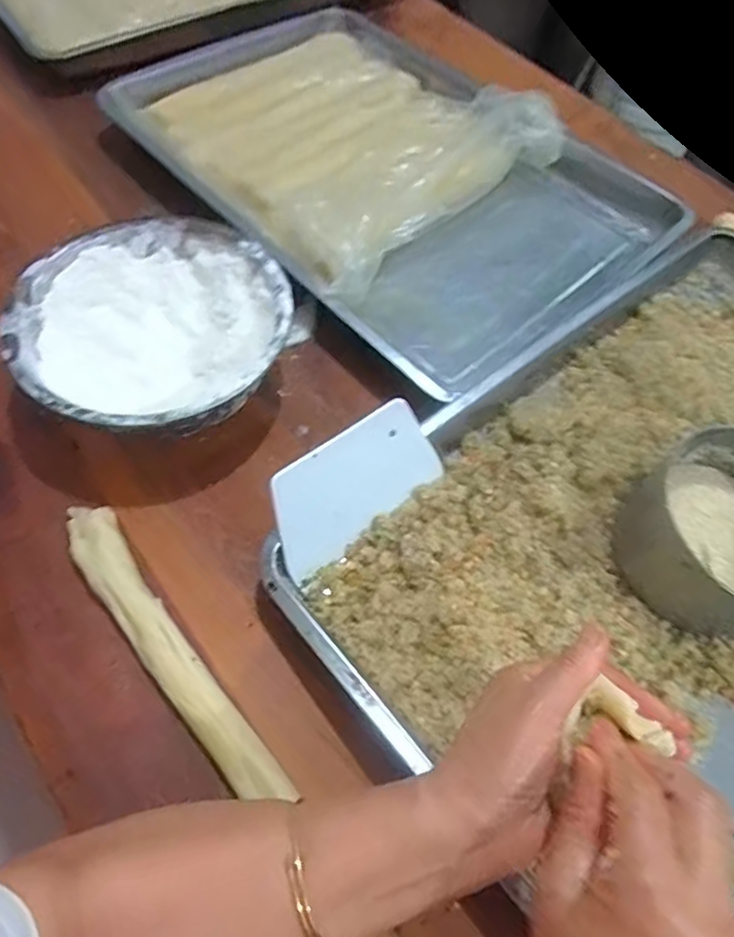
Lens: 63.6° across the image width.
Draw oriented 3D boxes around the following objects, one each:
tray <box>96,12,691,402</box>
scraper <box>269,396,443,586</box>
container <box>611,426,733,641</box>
[{"bbox_3d":[0.001,-0.352,0.646,0.554,0.061,0.382,41,68,17],"label":"tray"},{"bbox_3d":[-0.009,0.012,0.451,0.146,0.088,0.005,-35,35,-18],"label":"scraper"},{"bbox_3d":[0.269,0.049,0.439,0.139,0.069,0.136,1,63,-3],"label":"container"}]

